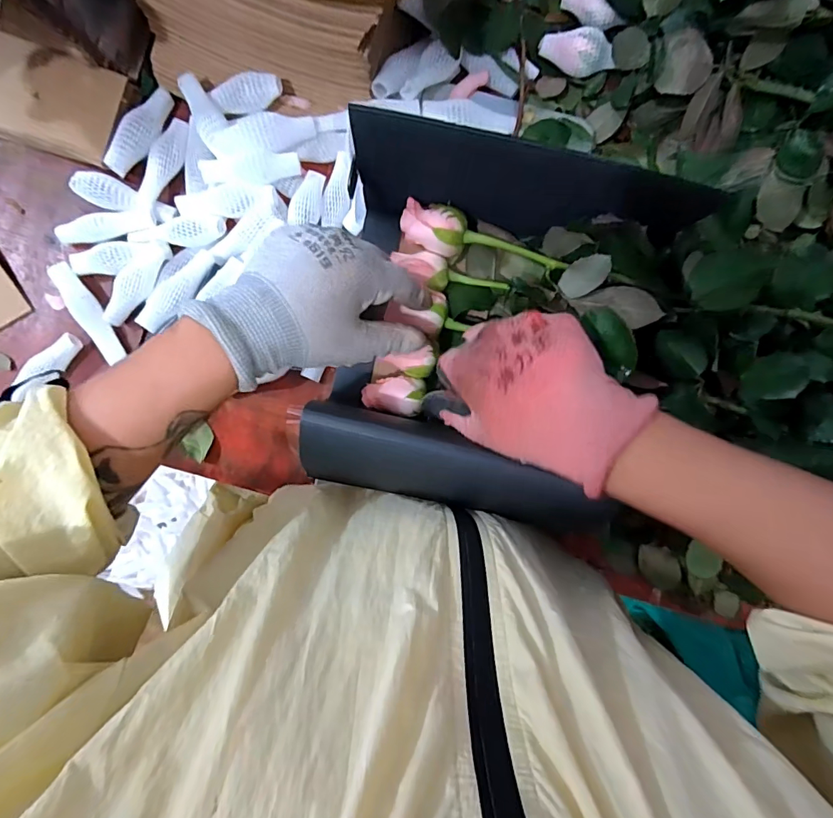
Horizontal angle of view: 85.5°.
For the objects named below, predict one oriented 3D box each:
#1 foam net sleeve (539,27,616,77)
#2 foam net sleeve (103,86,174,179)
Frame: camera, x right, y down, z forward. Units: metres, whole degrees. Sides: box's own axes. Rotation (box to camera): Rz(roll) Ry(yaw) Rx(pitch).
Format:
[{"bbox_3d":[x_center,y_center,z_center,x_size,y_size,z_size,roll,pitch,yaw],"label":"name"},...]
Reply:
[{"bbox_3d":[0.157,-0.347,0.439,0.070,0.024,0.033,19,89,-4],"label":"foam net sleeve"},{"bbox_3d":[-0.254,-0.257,0.413,0.026,0.014,0.090,23,89,-4],"label":"foam net sleeve"}]

